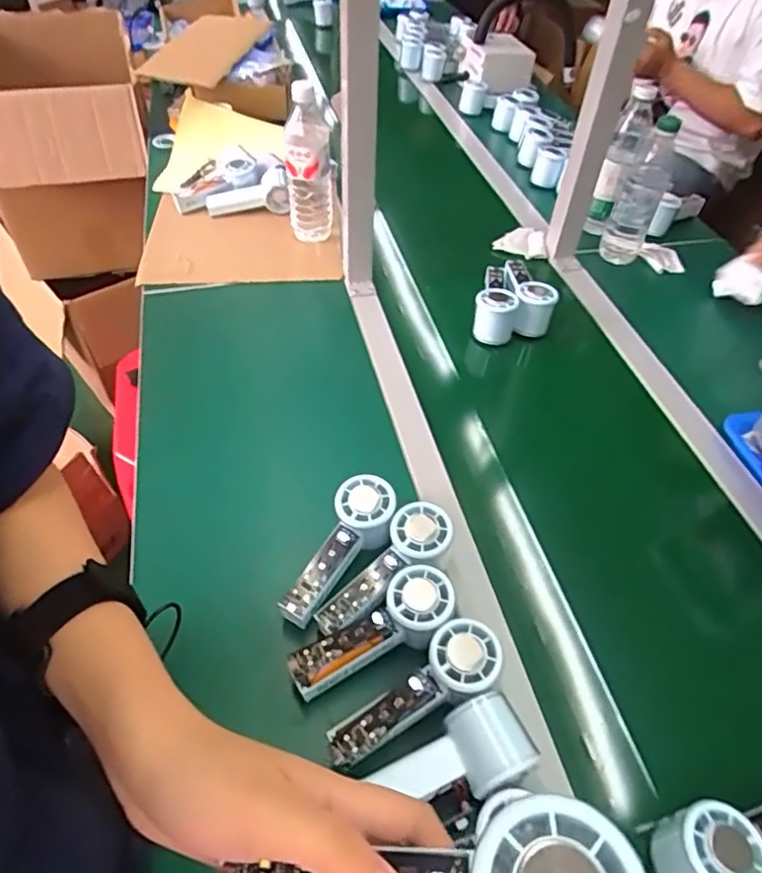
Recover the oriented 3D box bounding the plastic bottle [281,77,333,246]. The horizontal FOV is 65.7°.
[{"bbox_3d":[-0.107,-0.390,0.868,0.064,0.228,0.066,-2,48,-3],"label":"plastic bottle"}]

